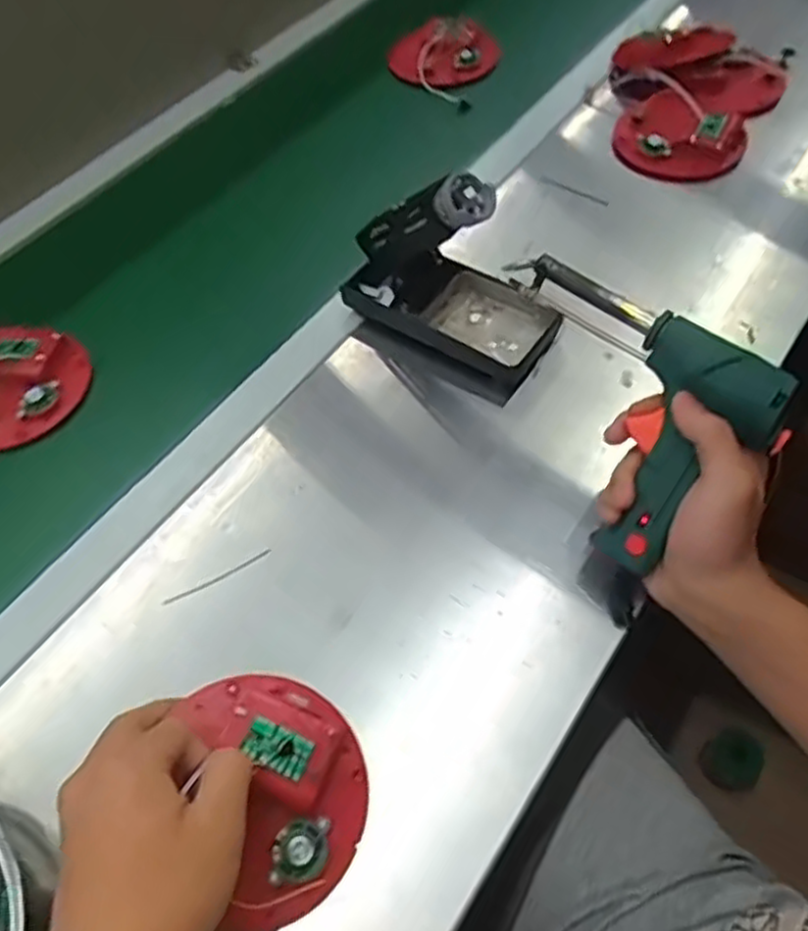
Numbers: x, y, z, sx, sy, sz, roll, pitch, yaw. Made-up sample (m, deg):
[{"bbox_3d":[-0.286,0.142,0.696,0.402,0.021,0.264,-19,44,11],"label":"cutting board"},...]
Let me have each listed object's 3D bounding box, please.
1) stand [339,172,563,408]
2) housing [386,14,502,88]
[{"bbox_3d":[0.038,-0.144,0.561,0.168,0.143,0.081,32,63,23],"label":"stand"},{"bbox_3d":[0.045,-0.488,0.865,0.112,0.042,0.138,-22,57,-11],"label":"housing"}]

